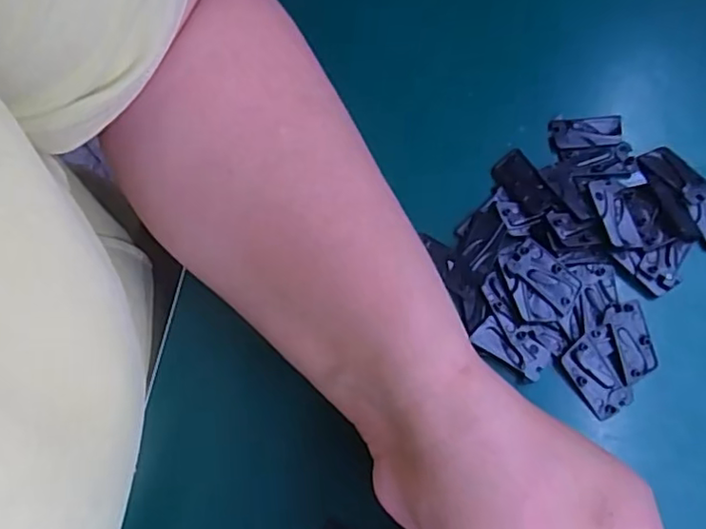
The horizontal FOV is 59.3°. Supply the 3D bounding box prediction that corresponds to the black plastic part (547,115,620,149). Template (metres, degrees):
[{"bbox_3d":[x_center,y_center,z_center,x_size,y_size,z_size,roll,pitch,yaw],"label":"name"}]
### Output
[{"bbox_3d":[0.114,-0.065,0.300,0.034,0.004,0.015,-6,74,-1],"label":"black plastic part"}]

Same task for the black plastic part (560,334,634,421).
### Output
[{"bbox_3d":[0.105,0.048,0.267,0.019,0.005,0.033,-33,76,-8],"label":"black plastic part"}]

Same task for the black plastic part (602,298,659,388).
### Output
[{"bbox_3d":[0.122,0.034,0.271,0.018,0.004,0.034,-16,91,-4],"label":"black plastic part"}]

